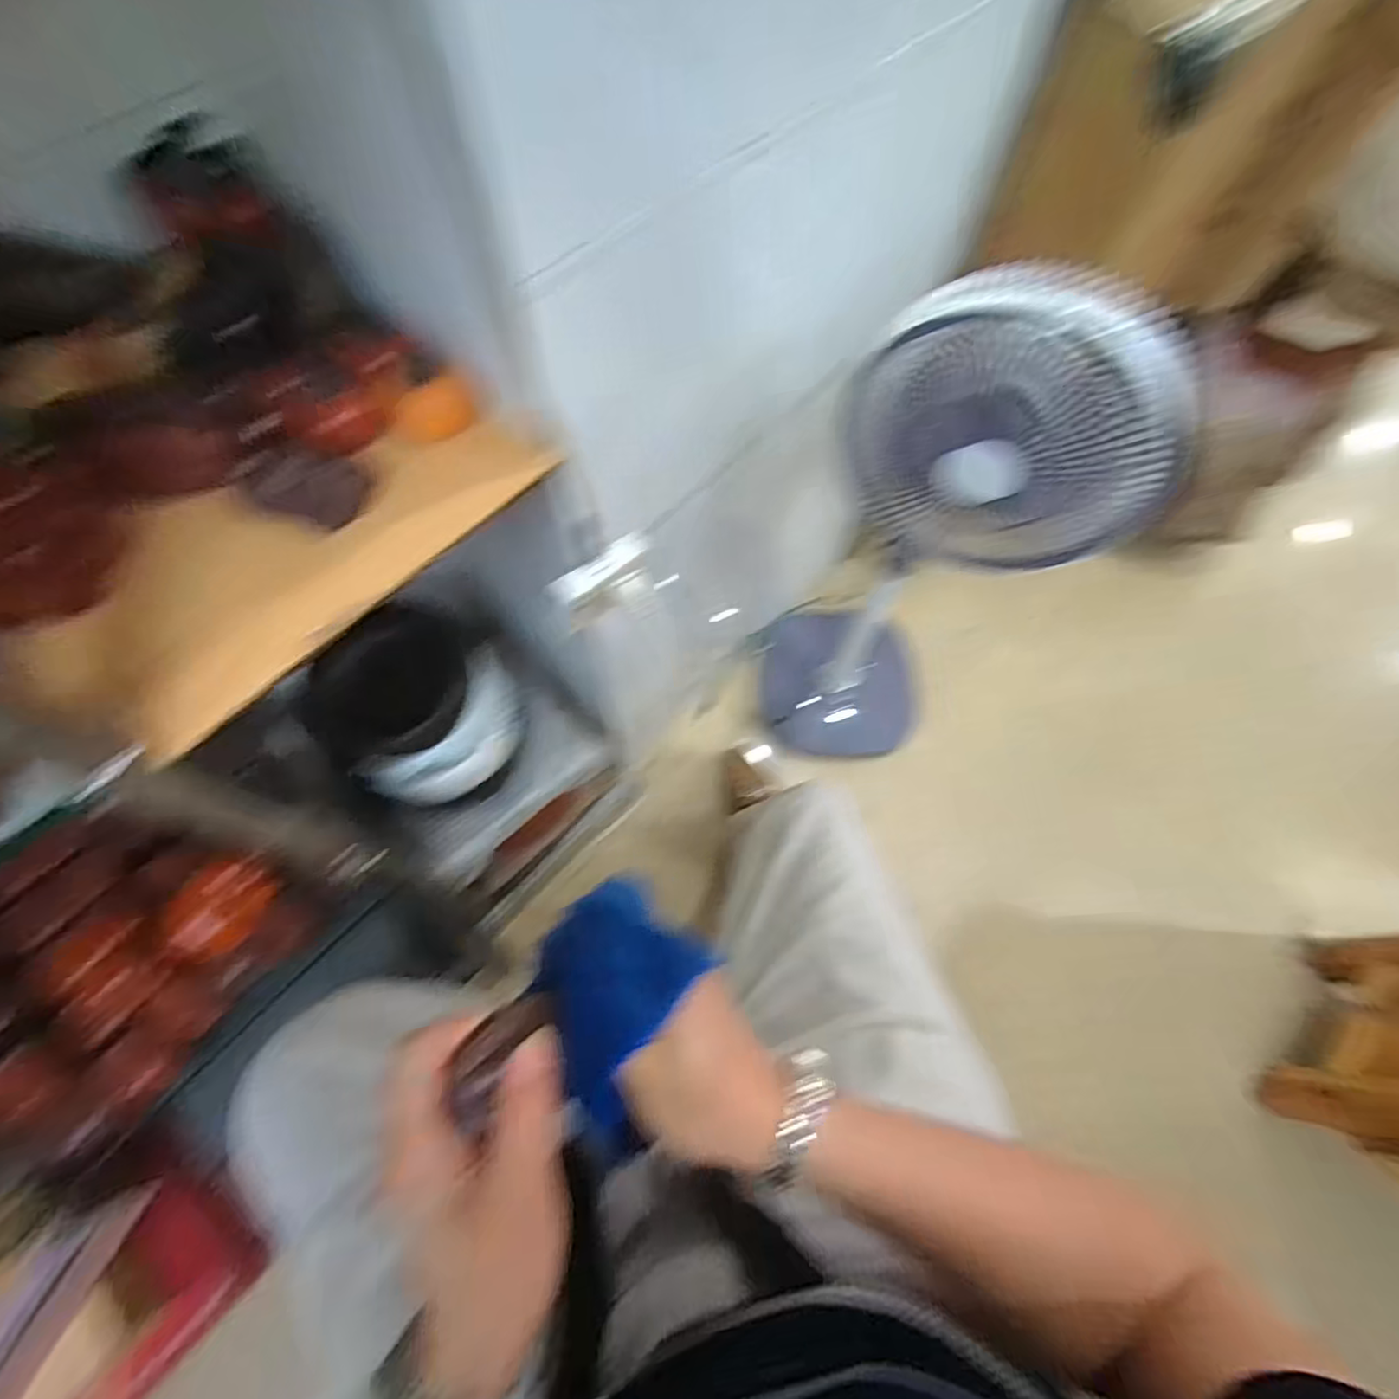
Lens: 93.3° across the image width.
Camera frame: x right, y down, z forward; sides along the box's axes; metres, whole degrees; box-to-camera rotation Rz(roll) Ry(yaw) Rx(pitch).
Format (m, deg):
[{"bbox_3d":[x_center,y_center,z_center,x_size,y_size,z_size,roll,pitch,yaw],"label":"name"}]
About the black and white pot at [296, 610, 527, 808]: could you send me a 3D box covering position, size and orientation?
[{"bbox_3d":[-0.347,0.016,0.862,0.207,0.184,0.227,1,67,-2],"label":"black and white pot"}]

